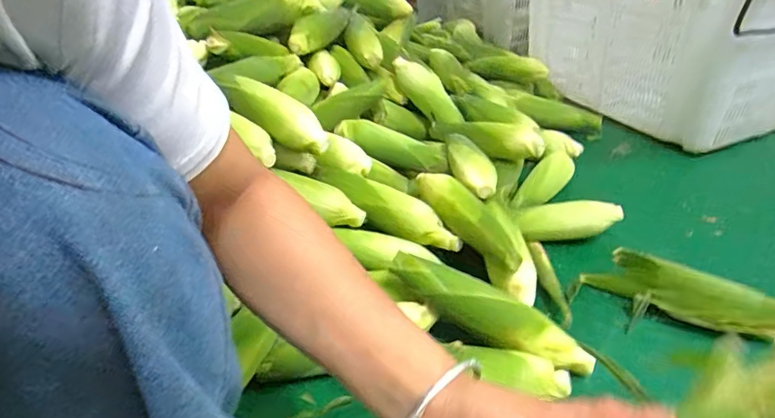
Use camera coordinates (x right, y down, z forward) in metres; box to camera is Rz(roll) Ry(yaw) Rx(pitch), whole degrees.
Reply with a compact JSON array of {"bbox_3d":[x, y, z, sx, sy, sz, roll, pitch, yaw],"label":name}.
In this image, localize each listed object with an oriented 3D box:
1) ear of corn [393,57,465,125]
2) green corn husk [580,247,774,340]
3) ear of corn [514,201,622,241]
[{"bbox_3d":[0.090,-0.255,1.031,0.197,0.058,0.063,48,52,7],"label":"ear of corn"},{"bbox_3d":[0.431,0.120,0.617,0.308,0.060,0.062,13,38,24],"label":"green corn husk"},{"bbox_3d":[0.296,0.021,0.782,0.169,0.051,0.050,-1,35,5],"label":"ear of corn"}]

